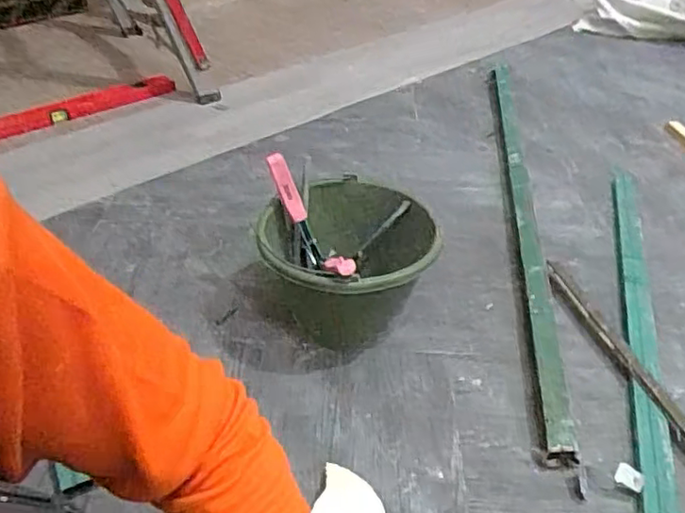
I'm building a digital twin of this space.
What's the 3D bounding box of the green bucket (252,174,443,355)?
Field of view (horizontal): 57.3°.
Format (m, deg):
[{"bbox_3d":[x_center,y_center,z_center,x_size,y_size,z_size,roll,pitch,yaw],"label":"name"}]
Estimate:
[{"bbox_3d":[0.006,0.018,0.901,0.236,0.174,0.239,1,38,0],"label":"green bucket"}]

